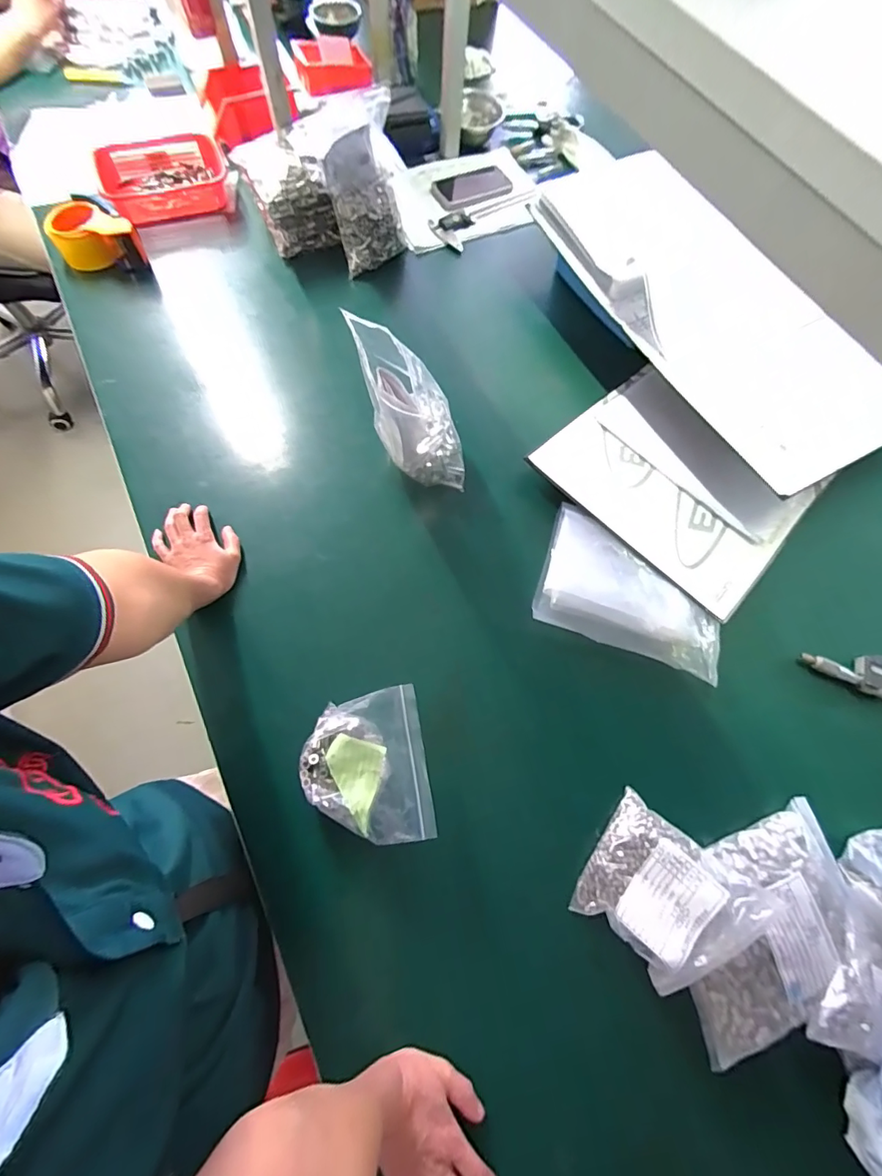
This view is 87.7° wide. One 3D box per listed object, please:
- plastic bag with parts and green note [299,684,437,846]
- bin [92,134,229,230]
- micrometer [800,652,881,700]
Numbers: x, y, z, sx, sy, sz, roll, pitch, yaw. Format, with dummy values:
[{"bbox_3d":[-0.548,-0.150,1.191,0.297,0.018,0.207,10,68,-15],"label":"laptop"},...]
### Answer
[{"bbox_3d":[-0.082,0.196,0.501,0.128,0.098,0.143,-9,70,-6],"label":"plastic bag with parts and green note"},{"bbox_3d":[-0.500,-0.743,0.848,0.220,0.071,0.160,-29,73,-13],"label":"bin"},{"bbox_3d":[0.554,0.111,0.594,0.154,0.025,0.055,14,69,2],"label":"micrometer"}]

